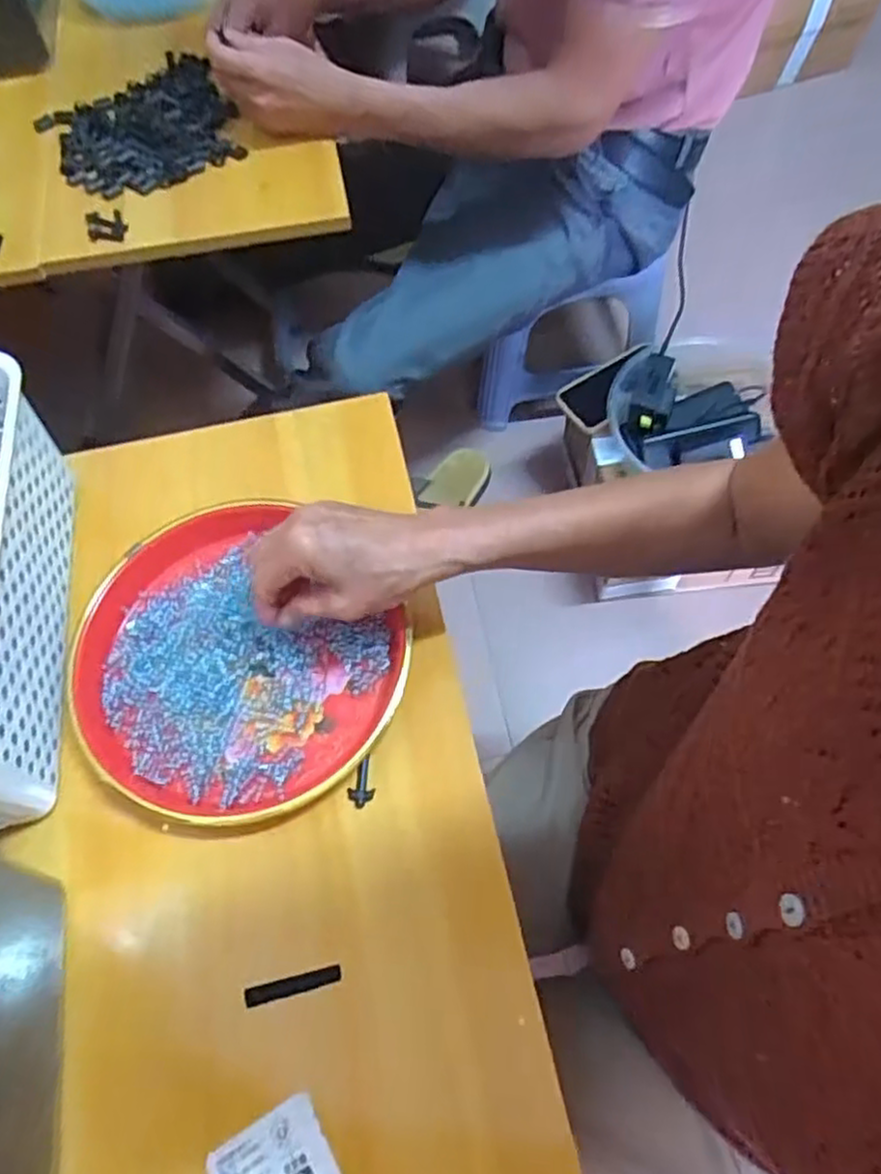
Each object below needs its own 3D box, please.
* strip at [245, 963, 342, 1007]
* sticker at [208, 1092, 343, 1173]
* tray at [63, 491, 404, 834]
[{"bbox_3d":[-0.083,0.225,0.400,0.055,0.004,0.009,-12,65,-5],"label":"strip"},{"bbox_3d":[-0.085,0.301,0.364,0.058,0.004,0.048,-28,67,-12],"label":"sticker"},{"bbox_3d":[-0.142,0.052,0.473,0.213,0.022,0.196,0,64,1],"label":"tray"}]

